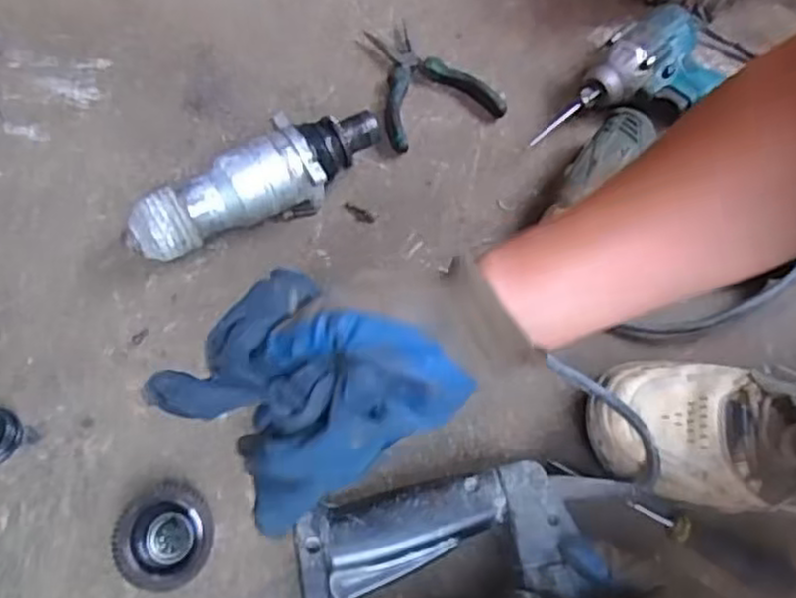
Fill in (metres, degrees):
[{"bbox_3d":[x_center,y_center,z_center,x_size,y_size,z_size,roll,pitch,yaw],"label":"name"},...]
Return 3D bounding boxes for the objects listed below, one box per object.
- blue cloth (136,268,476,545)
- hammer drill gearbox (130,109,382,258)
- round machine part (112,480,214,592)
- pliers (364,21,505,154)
[{"bbox_3d":[-0.052,0.046,0.384,0.122,0.073,0.111,-34,72,-17],"label":"blue cloth"},{"bbox_3d":[-0.115,-0.097,0.603,0.219,0.061,0.068,-24,69,-14],"label":"hammer drill gearbox"},{"bbox_3d":[-0.156,0.158,0.488,0.064,0.038,0.066,39,69,14],"label":"round machine part"},{"bbox_3d":[0.020,-0.210,0.686,0.113,0.018,0.134,-24,69,-13],"label":"pliers"}]

